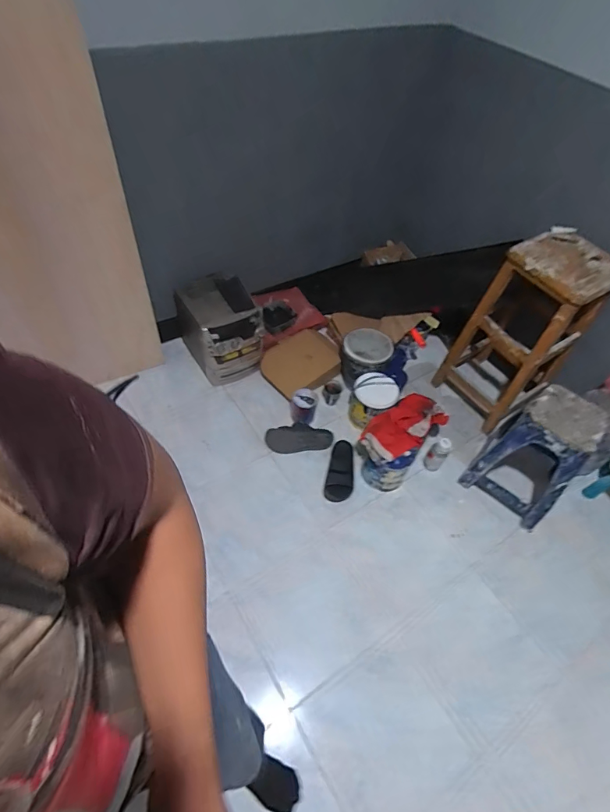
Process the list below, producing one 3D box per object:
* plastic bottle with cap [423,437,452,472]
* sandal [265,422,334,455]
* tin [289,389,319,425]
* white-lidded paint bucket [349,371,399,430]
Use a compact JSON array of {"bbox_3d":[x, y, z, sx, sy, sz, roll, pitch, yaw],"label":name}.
[{"bbox_3d":[0.541,0.197,1.772,0.070,0.187,0.070,32,57,18],"label":"plastic bottle with cap"},{"bbox_3d":[-0.024,0.139,1.860,0.277,0.058,0.118,-3,54,-7],"label":"sandal"},{"bbox_3d":[-0.003,0.001,1.919,0.122,0.150,0.115,2,53,-3],"label":"tin"},{"bbox_3d":[0.298,-0.017,1.918,0.186,0.218,0.189,2,53,-3],"label":"white-lidded paint bucket"}]

